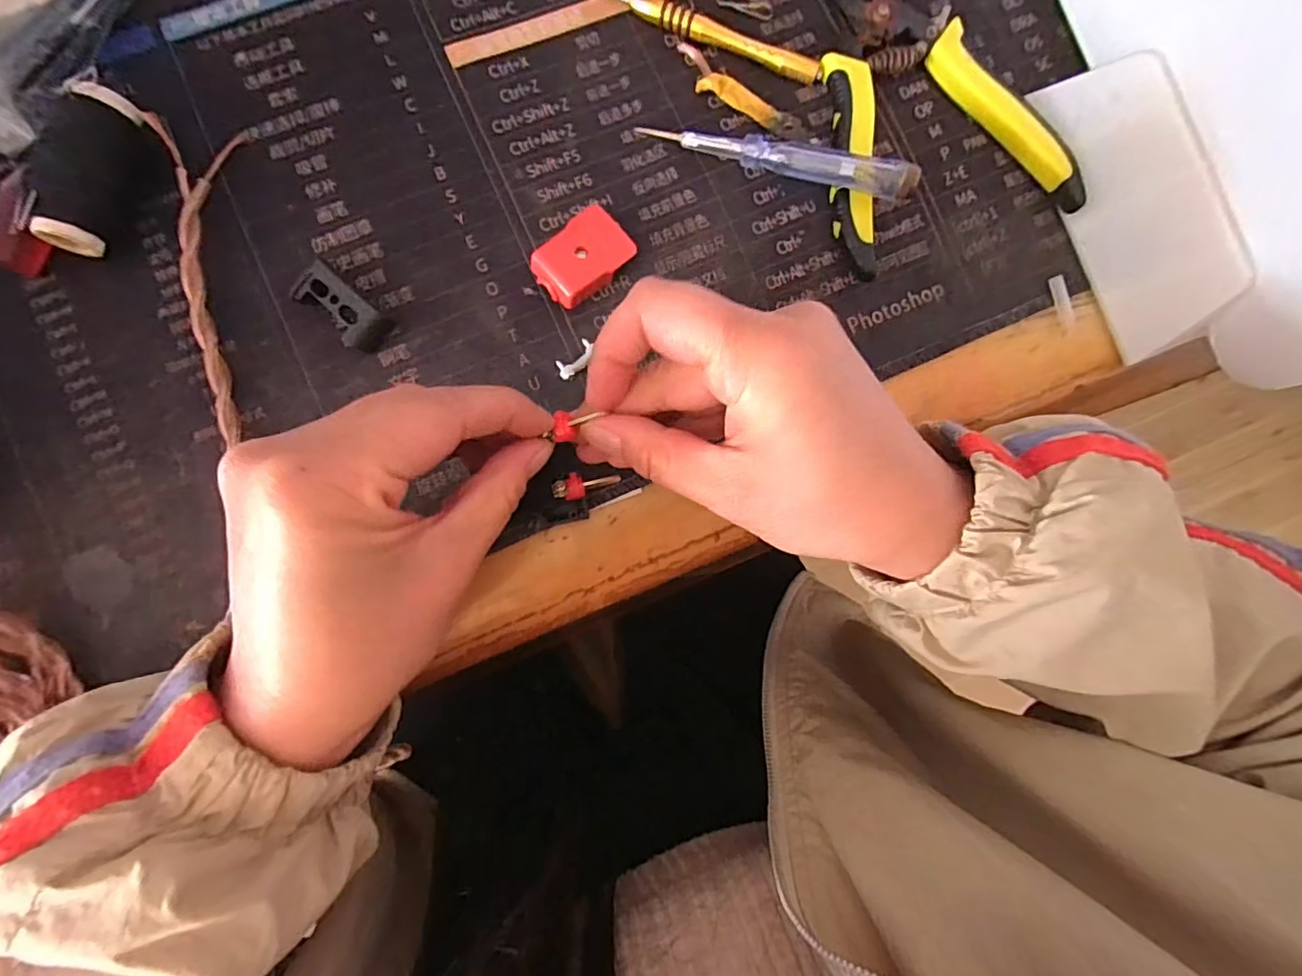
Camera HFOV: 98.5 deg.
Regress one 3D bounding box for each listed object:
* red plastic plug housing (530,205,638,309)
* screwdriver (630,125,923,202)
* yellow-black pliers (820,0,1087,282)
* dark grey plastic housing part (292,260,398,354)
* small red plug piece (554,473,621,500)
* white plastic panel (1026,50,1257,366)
[{"bbox_3d":[-0.029,-0.099,0.244,0.029,0.014,0.043,44,85,-3],"label":"red plastic plug housing"},{"bbox_3d":[0.054,-0.146,0.245,0.119,0.010,0.011,17,87,10],"label":"screwdriver"},{"bbox_3d":[0.122,-0.166,0.257,0.111,0.016,0.118,-22,90,-6],"label":"yellow-black pliers"},{"bbox_3d":[-0.129,-0.075,0.236,0.038,0.013,0.019,40,85,-3],"label":"dark grey plastic housing part"},{"bbox_3d":[-0.027,-0.001,0.233,0.029,0.004,0.011,-9,89,-25],"label":"small red plug piece"},{"bbox_3d":[0.218,-0.128,0.250,0.008,0.048,0.129,-21,91,-33],"label":"white plastic panel"}]

